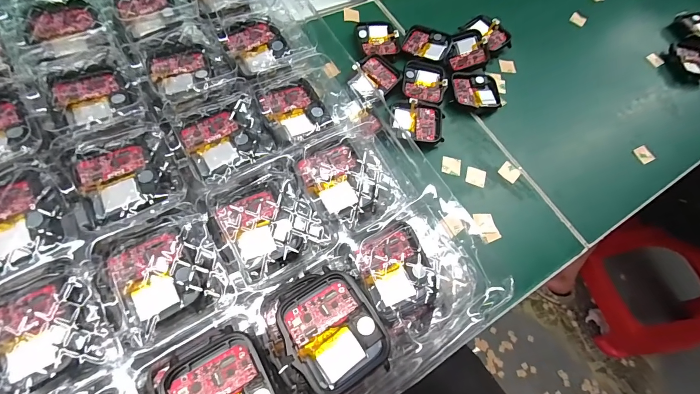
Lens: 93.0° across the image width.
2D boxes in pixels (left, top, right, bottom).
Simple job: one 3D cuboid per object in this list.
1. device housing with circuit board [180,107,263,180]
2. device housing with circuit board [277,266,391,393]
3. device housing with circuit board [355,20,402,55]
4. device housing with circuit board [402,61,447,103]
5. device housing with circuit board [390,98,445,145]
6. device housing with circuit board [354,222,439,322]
[{"bbox_3d":[-0.071,-0.031,0.186,0.038,0.007,0.036,-25,71,-17],"label":"device housing with circuit board"},{"bbox_3d":[-0.008,0.056,0.142,0.037,0.008,0.047,-29,72,-18],"label":"device housing with circuit board"},{"bbox_3d":[0.025,-0.146,0.305,0.038,0.008,0.044,-7,67,-10],"label":"device housing with circuit board"},{"bbox_3d":[0.065,-0.100,0.289,0.039,0.008,0.046,3,65,-5],"label":"device housing with circuit board"},{"bbox_3d":[0.055,-0.060,0.274,0.042,0.017,0.035,9,65,-3],"label":"device housing with circuit board"},{"bbox_3d":[0.023,0.037,0.167,0.034,0.010,0.042,-19,69,-15],"label":"device housing with circuit board"}]

